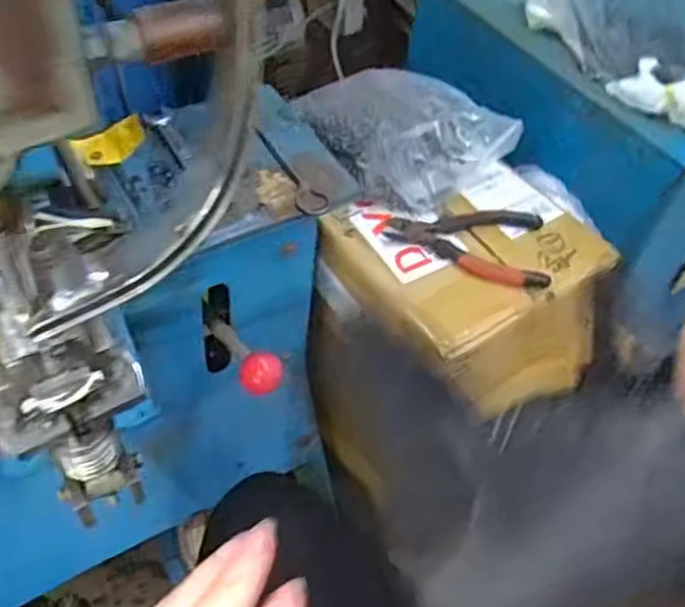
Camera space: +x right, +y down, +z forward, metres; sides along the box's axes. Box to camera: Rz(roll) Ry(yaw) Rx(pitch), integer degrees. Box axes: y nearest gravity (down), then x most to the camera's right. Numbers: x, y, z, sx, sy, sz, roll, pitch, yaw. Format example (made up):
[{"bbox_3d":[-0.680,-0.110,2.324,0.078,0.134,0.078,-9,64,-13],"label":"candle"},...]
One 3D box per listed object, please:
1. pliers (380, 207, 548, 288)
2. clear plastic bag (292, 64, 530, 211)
[{"bbox_3d":[0.118,-0.061,0.644,0.149,0.020,0.090,9,51,1],"label":"pliers"},{"bbox_3d":[0.052,-0.175,0.693,0.153,0.072,0.194,-33,61,-28],"label":"clear plastic bag"}]

